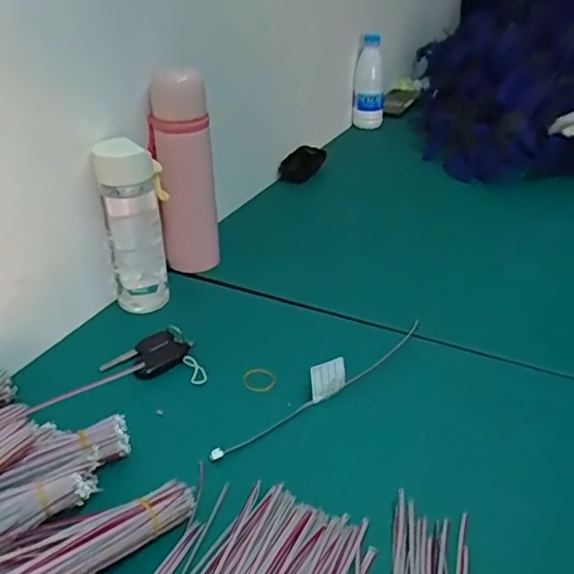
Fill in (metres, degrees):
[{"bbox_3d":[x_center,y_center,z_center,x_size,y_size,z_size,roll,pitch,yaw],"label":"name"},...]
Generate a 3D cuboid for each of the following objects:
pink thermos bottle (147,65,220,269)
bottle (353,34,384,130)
[{"bbox_3d":[-0.123,-0.130,0.718,0.059,0.234,0.054,18,36,26],"label":"pink thermos bottle"},{"bbox_3d":[0.167,-0.407,1.214,0.064,0.176,0.055,4,32,6],"label":"bottle"}]

